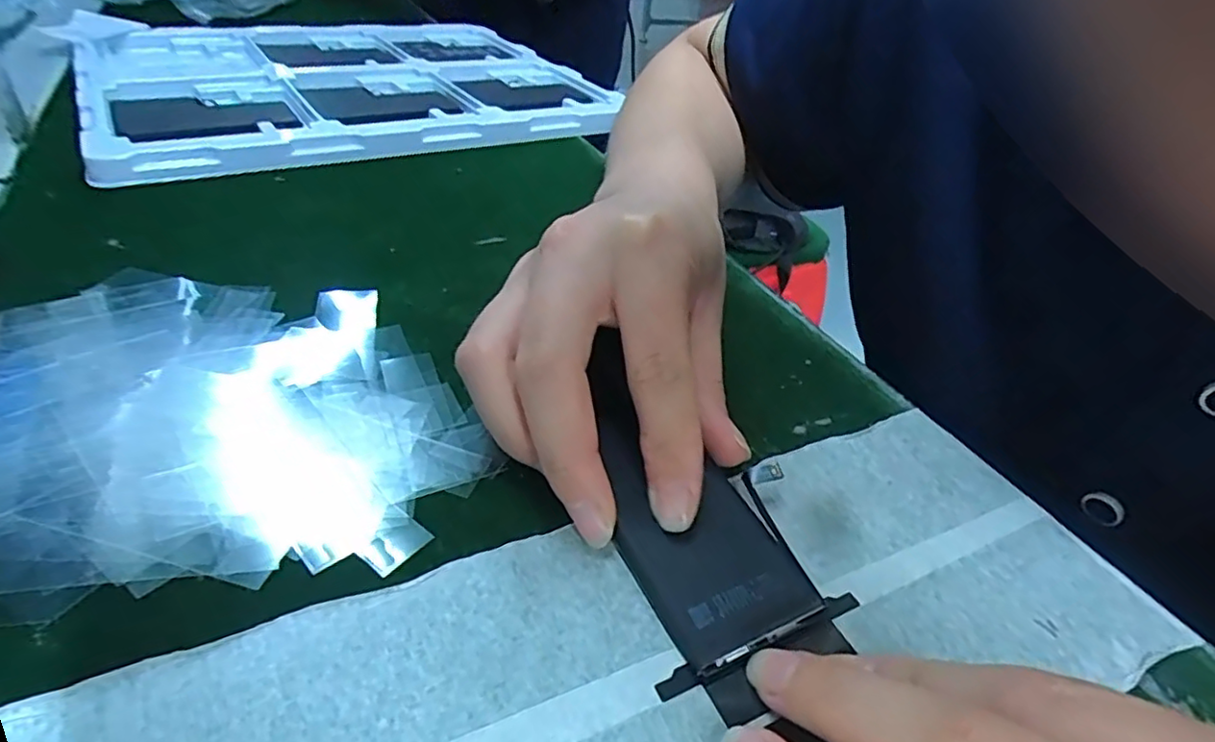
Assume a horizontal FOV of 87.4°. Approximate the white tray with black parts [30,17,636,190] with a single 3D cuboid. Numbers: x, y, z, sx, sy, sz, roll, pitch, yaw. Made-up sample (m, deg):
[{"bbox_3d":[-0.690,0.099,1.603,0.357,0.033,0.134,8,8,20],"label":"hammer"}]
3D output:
[{"bbox_3d":[-0.183,-0.208,0.454,0.319,0.020,0.276,-20,45,-31],"label":"white tray with black parts"}]

